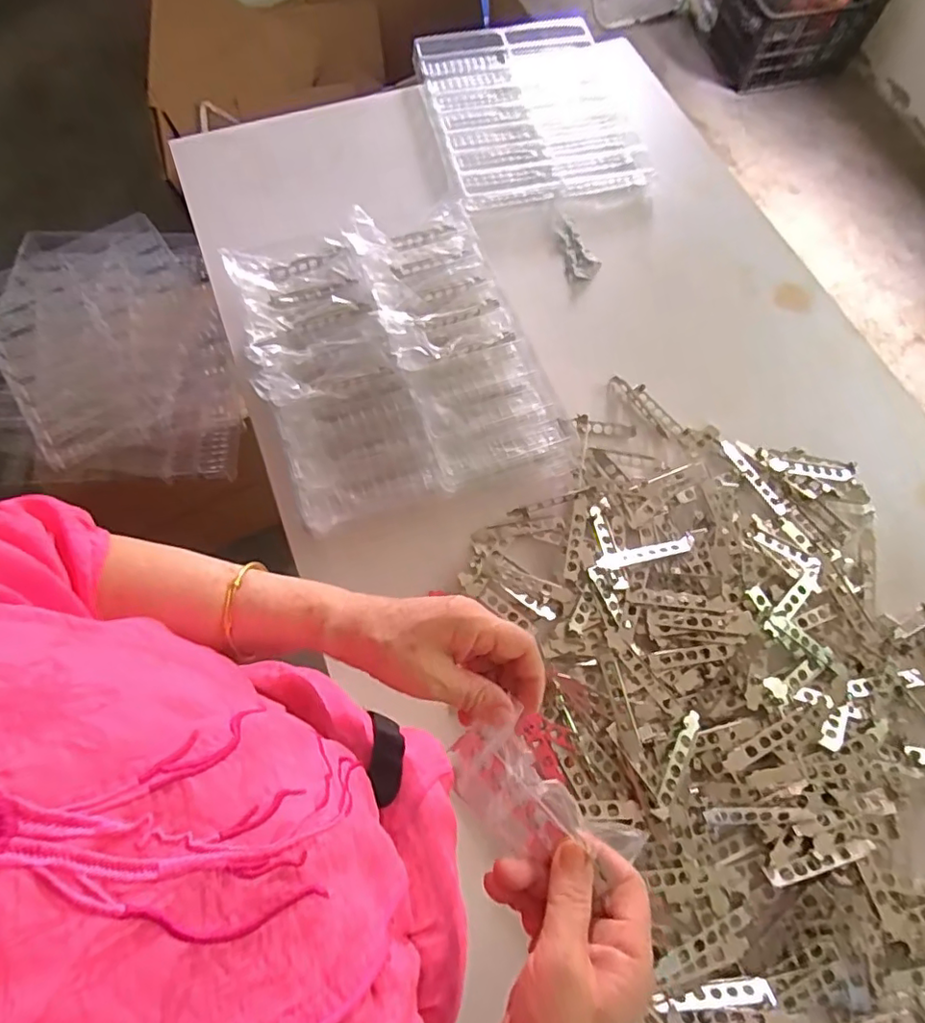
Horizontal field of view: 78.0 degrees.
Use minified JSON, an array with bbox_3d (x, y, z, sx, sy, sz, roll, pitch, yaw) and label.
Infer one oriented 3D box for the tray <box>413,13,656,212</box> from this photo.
[{"bbox_3d":[0.125,-0.728,1.015,0.362,0.071,0.428,-12,68,-6],"label":"tray"}]

